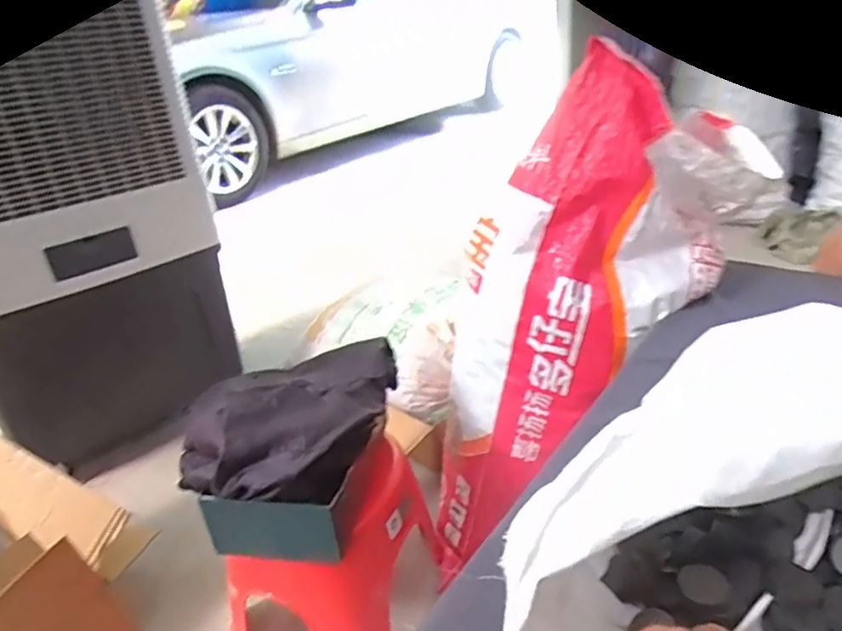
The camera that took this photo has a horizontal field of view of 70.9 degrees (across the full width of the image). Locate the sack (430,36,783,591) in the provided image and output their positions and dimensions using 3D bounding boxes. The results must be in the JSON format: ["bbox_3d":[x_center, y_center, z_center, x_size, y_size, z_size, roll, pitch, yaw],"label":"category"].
[{"bbox_3d":[0.215,0.007,0.916,0.309,0.718,0.207,20,21,-19],"label":"sack"}]

